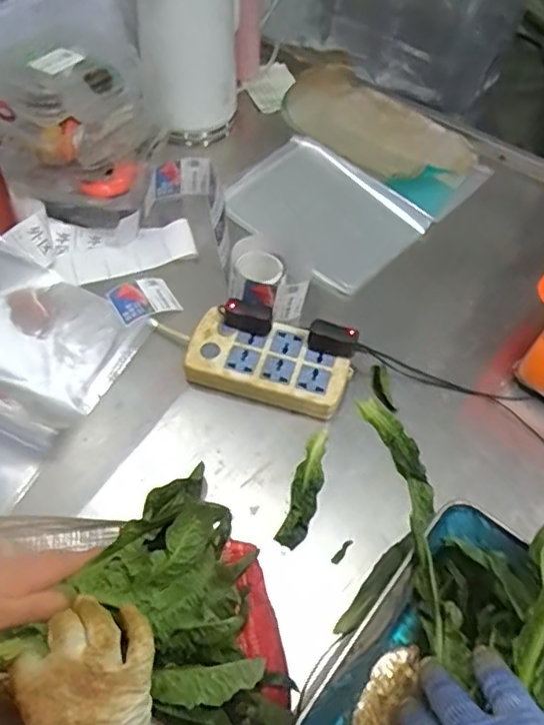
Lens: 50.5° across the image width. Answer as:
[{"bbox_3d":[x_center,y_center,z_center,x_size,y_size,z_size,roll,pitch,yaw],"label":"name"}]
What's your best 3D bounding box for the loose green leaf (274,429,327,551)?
[{"bbox_3d":[0.036,0.129,0.600,0.029,0.009,0.130,16,56,7],"label":"loose green leaf"}]

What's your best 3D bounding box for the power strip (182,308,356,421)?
[{"bbox_3d":[-0.003,0.000,0.669,0.180,0.031,0.101,16,57,8],"label":"power strip"}]

